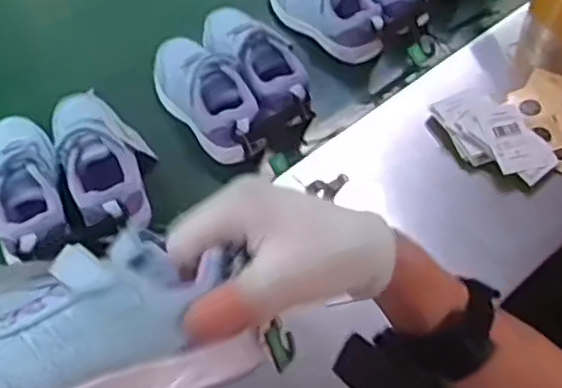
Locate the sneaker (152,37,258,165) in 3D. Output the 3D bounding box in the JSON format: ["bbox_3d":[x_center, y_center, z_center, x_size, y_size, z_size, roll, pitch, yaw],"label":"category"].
[{"bbox_3d":[-0.079,-0.114,0.755,0.072,0.068,0.179,-30,61,-22],"label":"sneaker"}]

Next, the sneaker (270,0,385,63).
[{"bbox_3d":[0.061,-0.233,0.850,0.196,0.068,0.073,38,61,21],"label":"sneaker"}]

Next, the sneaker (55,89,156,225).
[{"bbox_3d":[-0.178,-0.040,0.700,0.086,0.064,0.173,-18,57,-15],"label":"sneaker"}]

